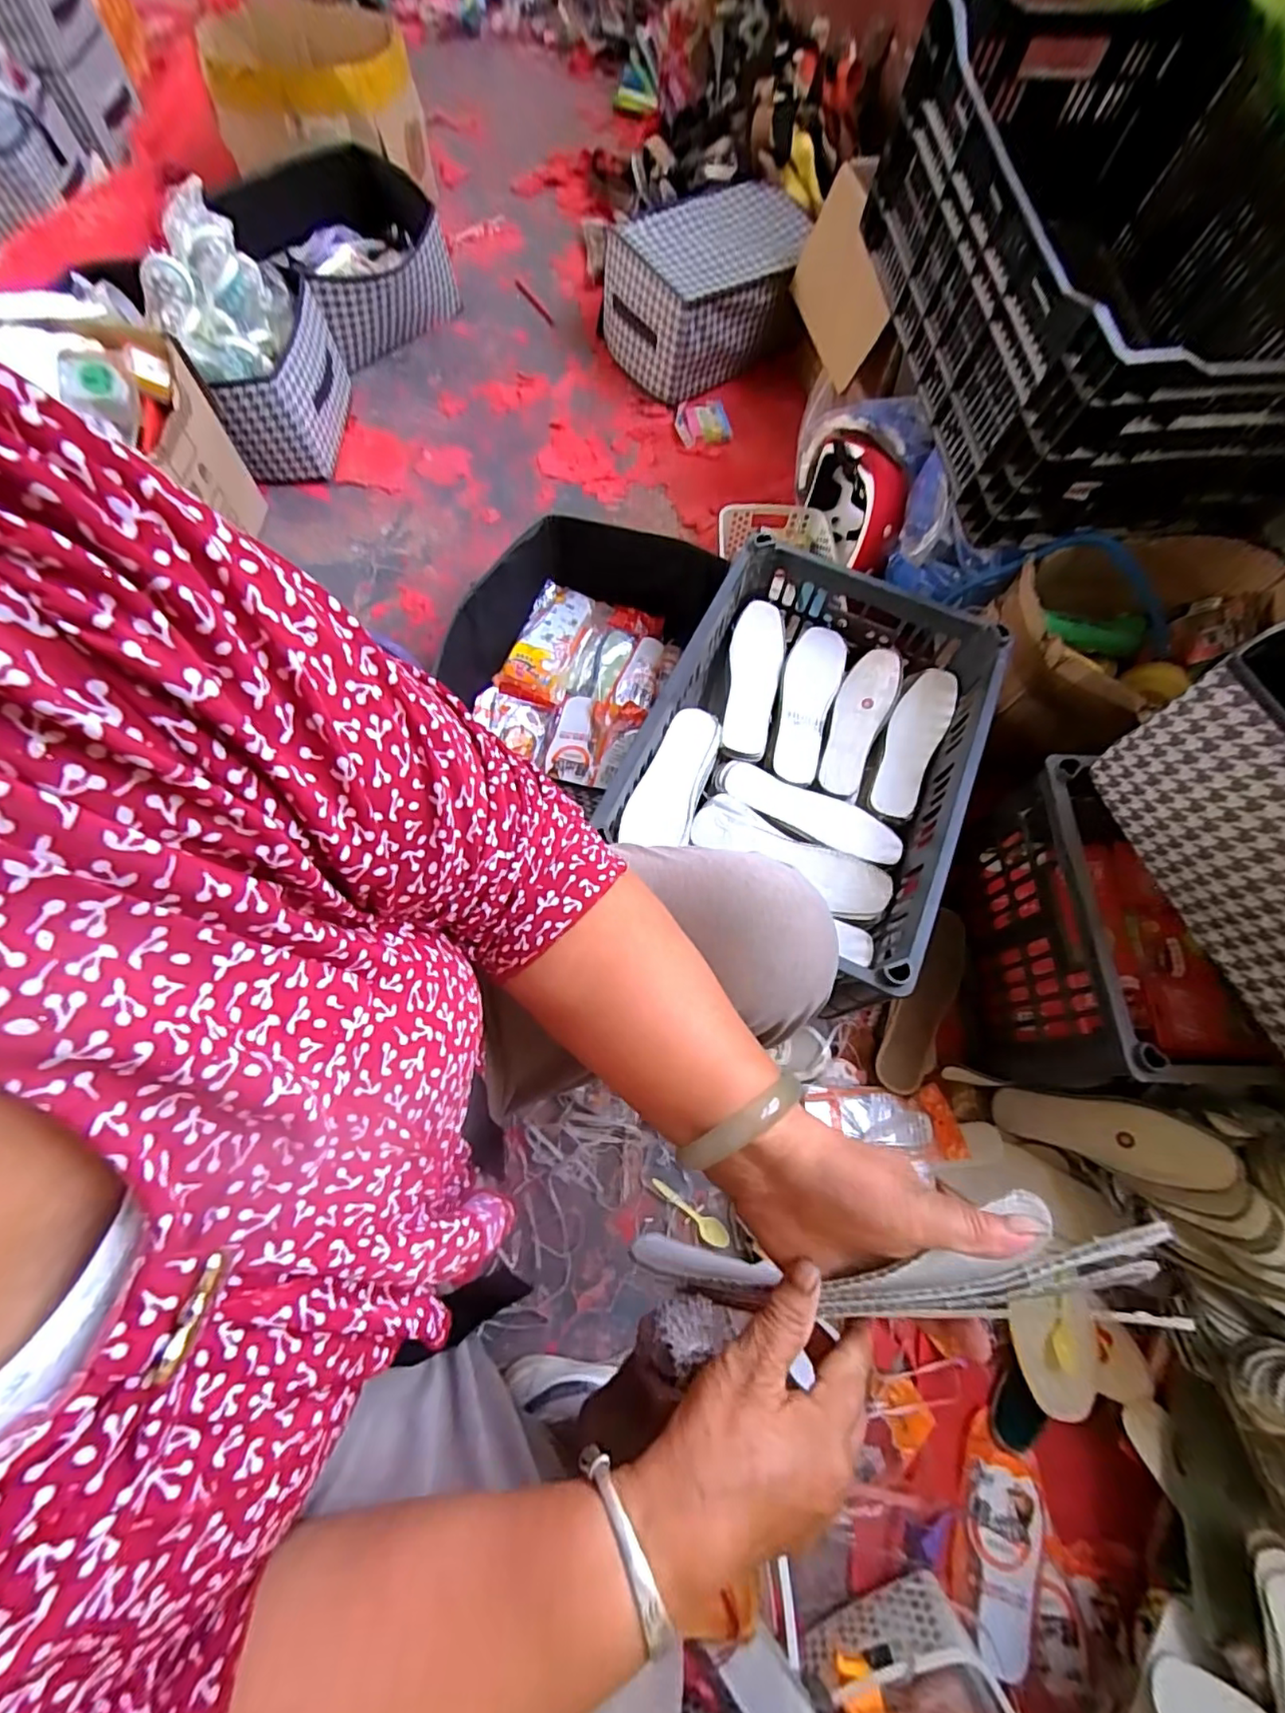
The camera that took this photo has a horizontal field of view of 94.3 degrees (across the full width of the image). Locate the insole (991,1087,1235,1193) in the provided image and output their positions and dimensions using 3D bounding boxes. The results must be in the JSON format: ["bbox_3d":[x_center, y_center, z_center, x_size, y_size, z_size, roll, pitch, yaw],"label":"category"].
[{"bbox_3d":[0.491,0.294,0.642,0.011,0.212,0.069,14,80,-28],"label":"insole"}]

